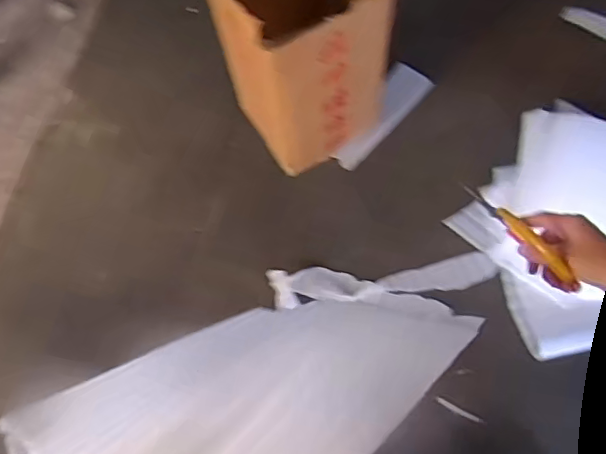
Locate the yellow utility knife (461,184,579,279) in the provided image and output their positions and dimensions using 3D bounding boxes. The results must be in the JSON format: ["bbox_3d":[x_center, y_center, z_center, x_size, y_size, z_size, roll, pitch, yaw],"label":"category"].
[{"bbox_3d":[0.216,-0.004,0.580,0.017,0.030,0.167,-22,35,-7],"label":"yellow utility knife"}]

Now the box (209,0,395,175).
[{"bbox_3d":[0.006,-0.420,1.318,0.334,0.519,0.298,-34,69,-9],"label":"box"}]

